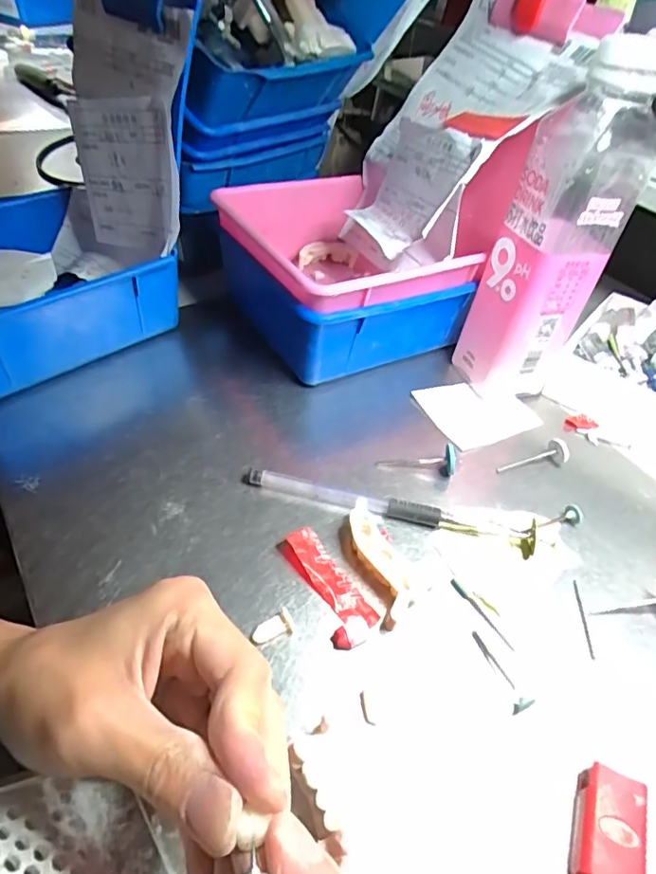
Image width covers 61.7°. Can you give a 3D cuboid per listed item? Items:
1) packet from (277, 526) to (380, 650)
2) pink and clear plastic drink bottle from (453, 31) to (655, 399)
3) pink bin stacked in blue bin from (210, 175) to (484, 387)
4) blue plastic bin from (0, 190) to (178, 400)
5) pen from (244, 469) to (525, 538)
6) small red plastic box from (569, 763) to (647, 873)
[{"bbox_3d":[0.000,0.074,0.277,0.025,0.010,0.065,-20,51,-25],"label":"packet"},{"bbox_3d":[0.142,-0.121,0.349,0.056,0.207,0.053,-14,49,-20],"label":"pink and clear plastic drink bottle"},{"bbox_3d":[0.006,-0.123,0.418,0.141,0.086,0.155,-19,51,-25],"label":"pink bin stacked in blue bin"},{"bbox_3d":[-0.216,-0.106,0.388,0.161,0.064,0.155,-31,56,-32],"label":"blue plastic bin"},{"bbox_3d":[0.031,0.038,0.315,0.159,0.014,0.014,11,45,3],"label":"pen"},{"bbox_3d":[0.103,0.152,0.208,0.024,0.019,0.044,20,46,12],"label":"small red plastic box"}]

